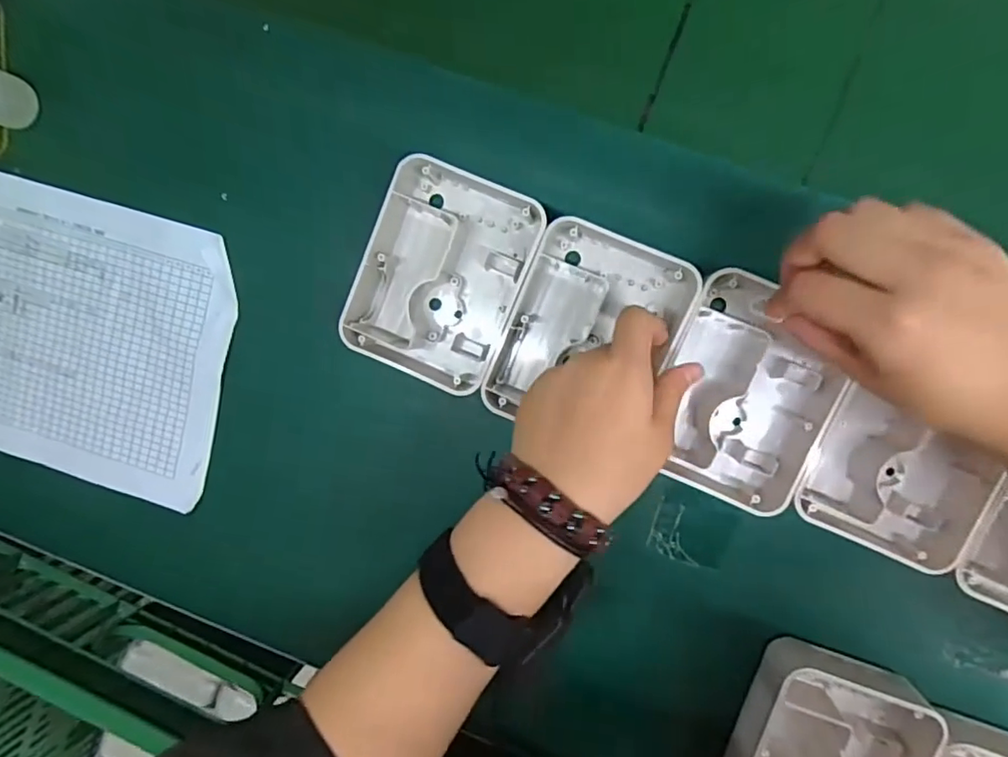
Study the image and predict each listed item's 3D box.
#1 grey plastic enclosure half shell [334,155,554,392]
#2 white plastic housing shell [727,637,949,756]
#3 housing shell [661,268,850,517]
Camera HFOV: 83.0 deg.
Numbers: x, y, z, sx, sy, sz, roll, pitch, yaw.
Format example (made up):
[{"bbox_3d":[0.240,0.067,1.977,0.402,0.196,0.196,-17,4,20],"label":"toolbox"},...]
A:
[{"bbox_3d":[-0.039,-0.063,0.364,0.100,0.041,0.130,23,98,4],"label":"grey plastic enclosure half shell"},{"bbox_3d":[0.209,0.248,0.373,0.103,0.037,0.131,17,98,5],"label":"white plastic housing shell"},{"bbox_3d":[0.148,0.009,0.353,0.098,0.035,0.134,24,97,6],"label":"housing shell"}]

